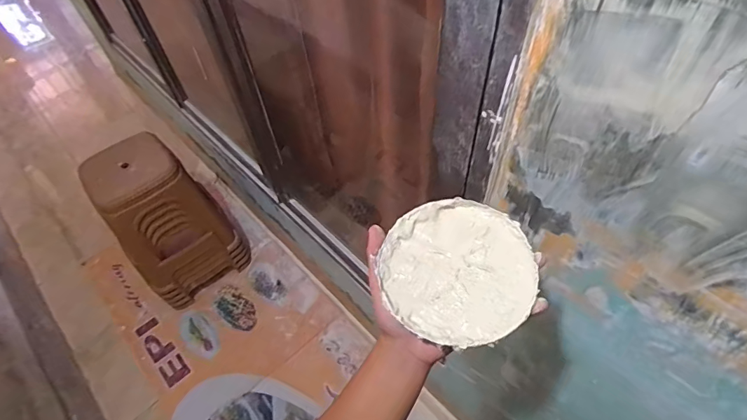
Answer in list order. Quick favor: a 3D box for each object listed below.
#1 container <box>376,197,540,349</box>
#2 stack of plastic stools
[{"bbox_3d":[0.083,0.057,0.425,0.145,0.025,0.143,-2,55,2],"label":"container"},{"bbox_3d":[-0.762,0.035,1.587,0.353,0.619,0.299,-37,61,-20],"label":"stack of plastic stools"}]

